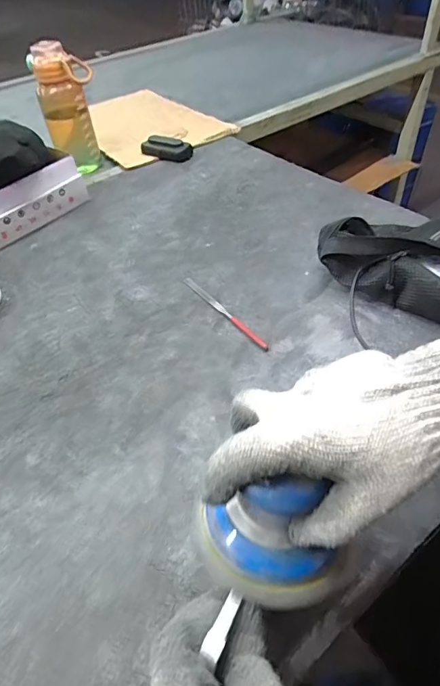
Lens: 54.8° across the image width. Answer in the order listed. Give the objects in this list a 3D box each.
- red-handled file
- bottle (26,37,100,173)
[{"bbox_3d":[0.004,-0.042,0.550,0.011,0.005,0.173,-31,51,-22],"label":"red-handled file"},{"bbox_3d":[-0.294,-0.457,0.829,0.082,0.203,0.086,34,58,31],"label":"bottle"}]

